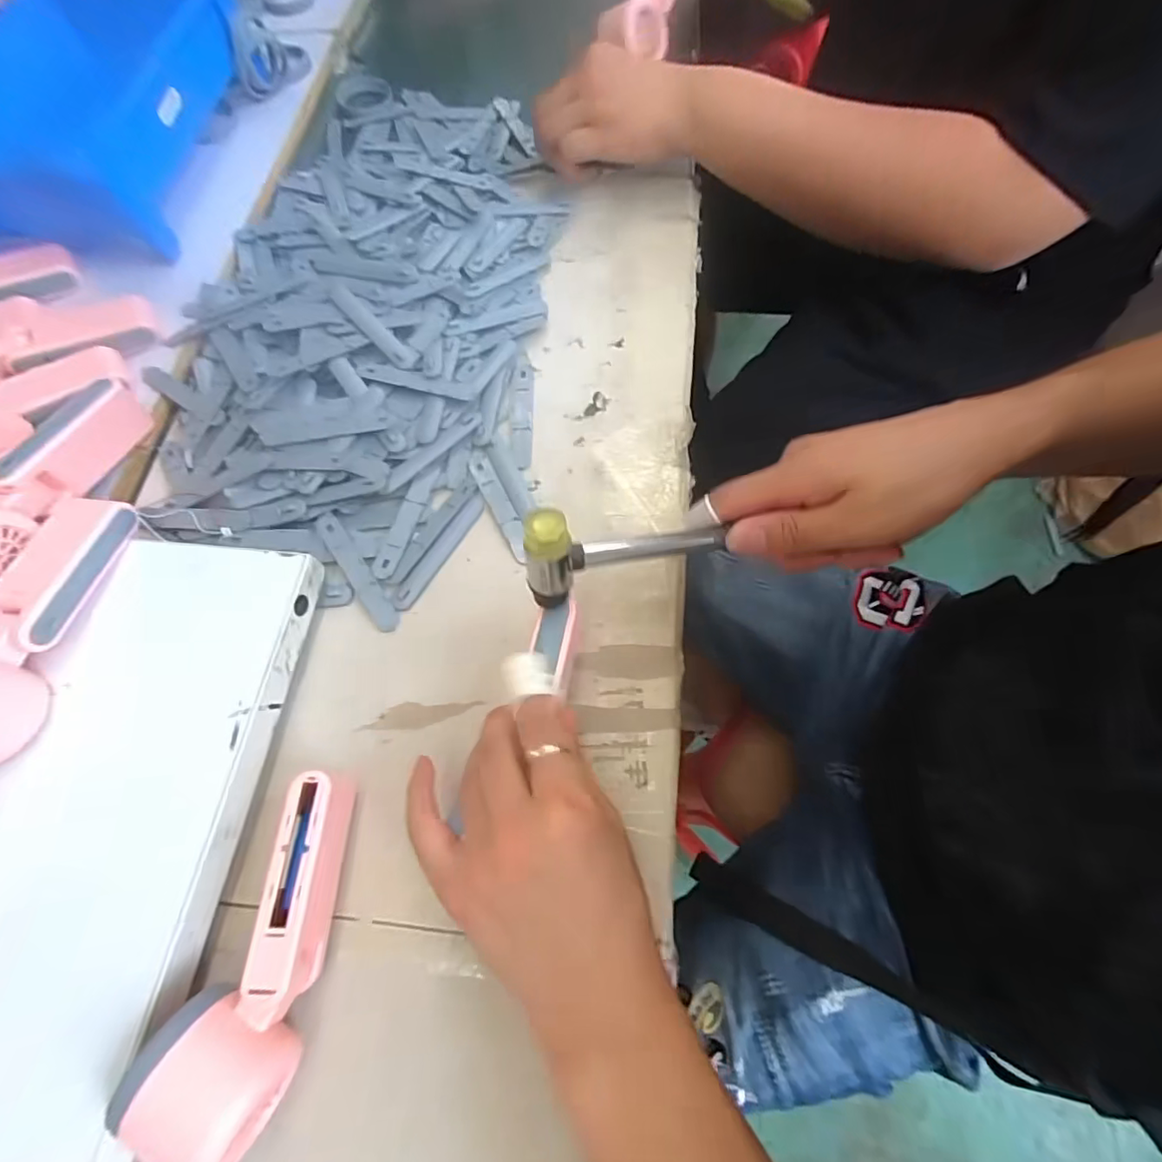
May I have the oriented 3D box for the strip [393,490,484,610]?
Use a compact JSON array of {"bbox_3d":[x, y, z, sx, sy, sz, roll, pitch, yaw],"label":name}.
[{"bbox_3d":[-0.099,-0.023,0.379,0.015,0.006,0.097,29,69,11],"label":"strip"}]

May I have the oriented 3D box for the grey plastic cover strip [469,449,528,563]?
[{"bbox_3d":[-0.059,-0.057,0.389,0.016,0.004,0.095,-25,69,-12],"label":"grey plastic cover strip"}]

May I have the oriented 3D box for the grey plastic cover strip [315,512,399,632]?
[{"bbox_3d":[-0.155,-0.008,0.369,0.015,0.009,0.095,-34,72,-15],"label":"grey plastic cover strip"}]

